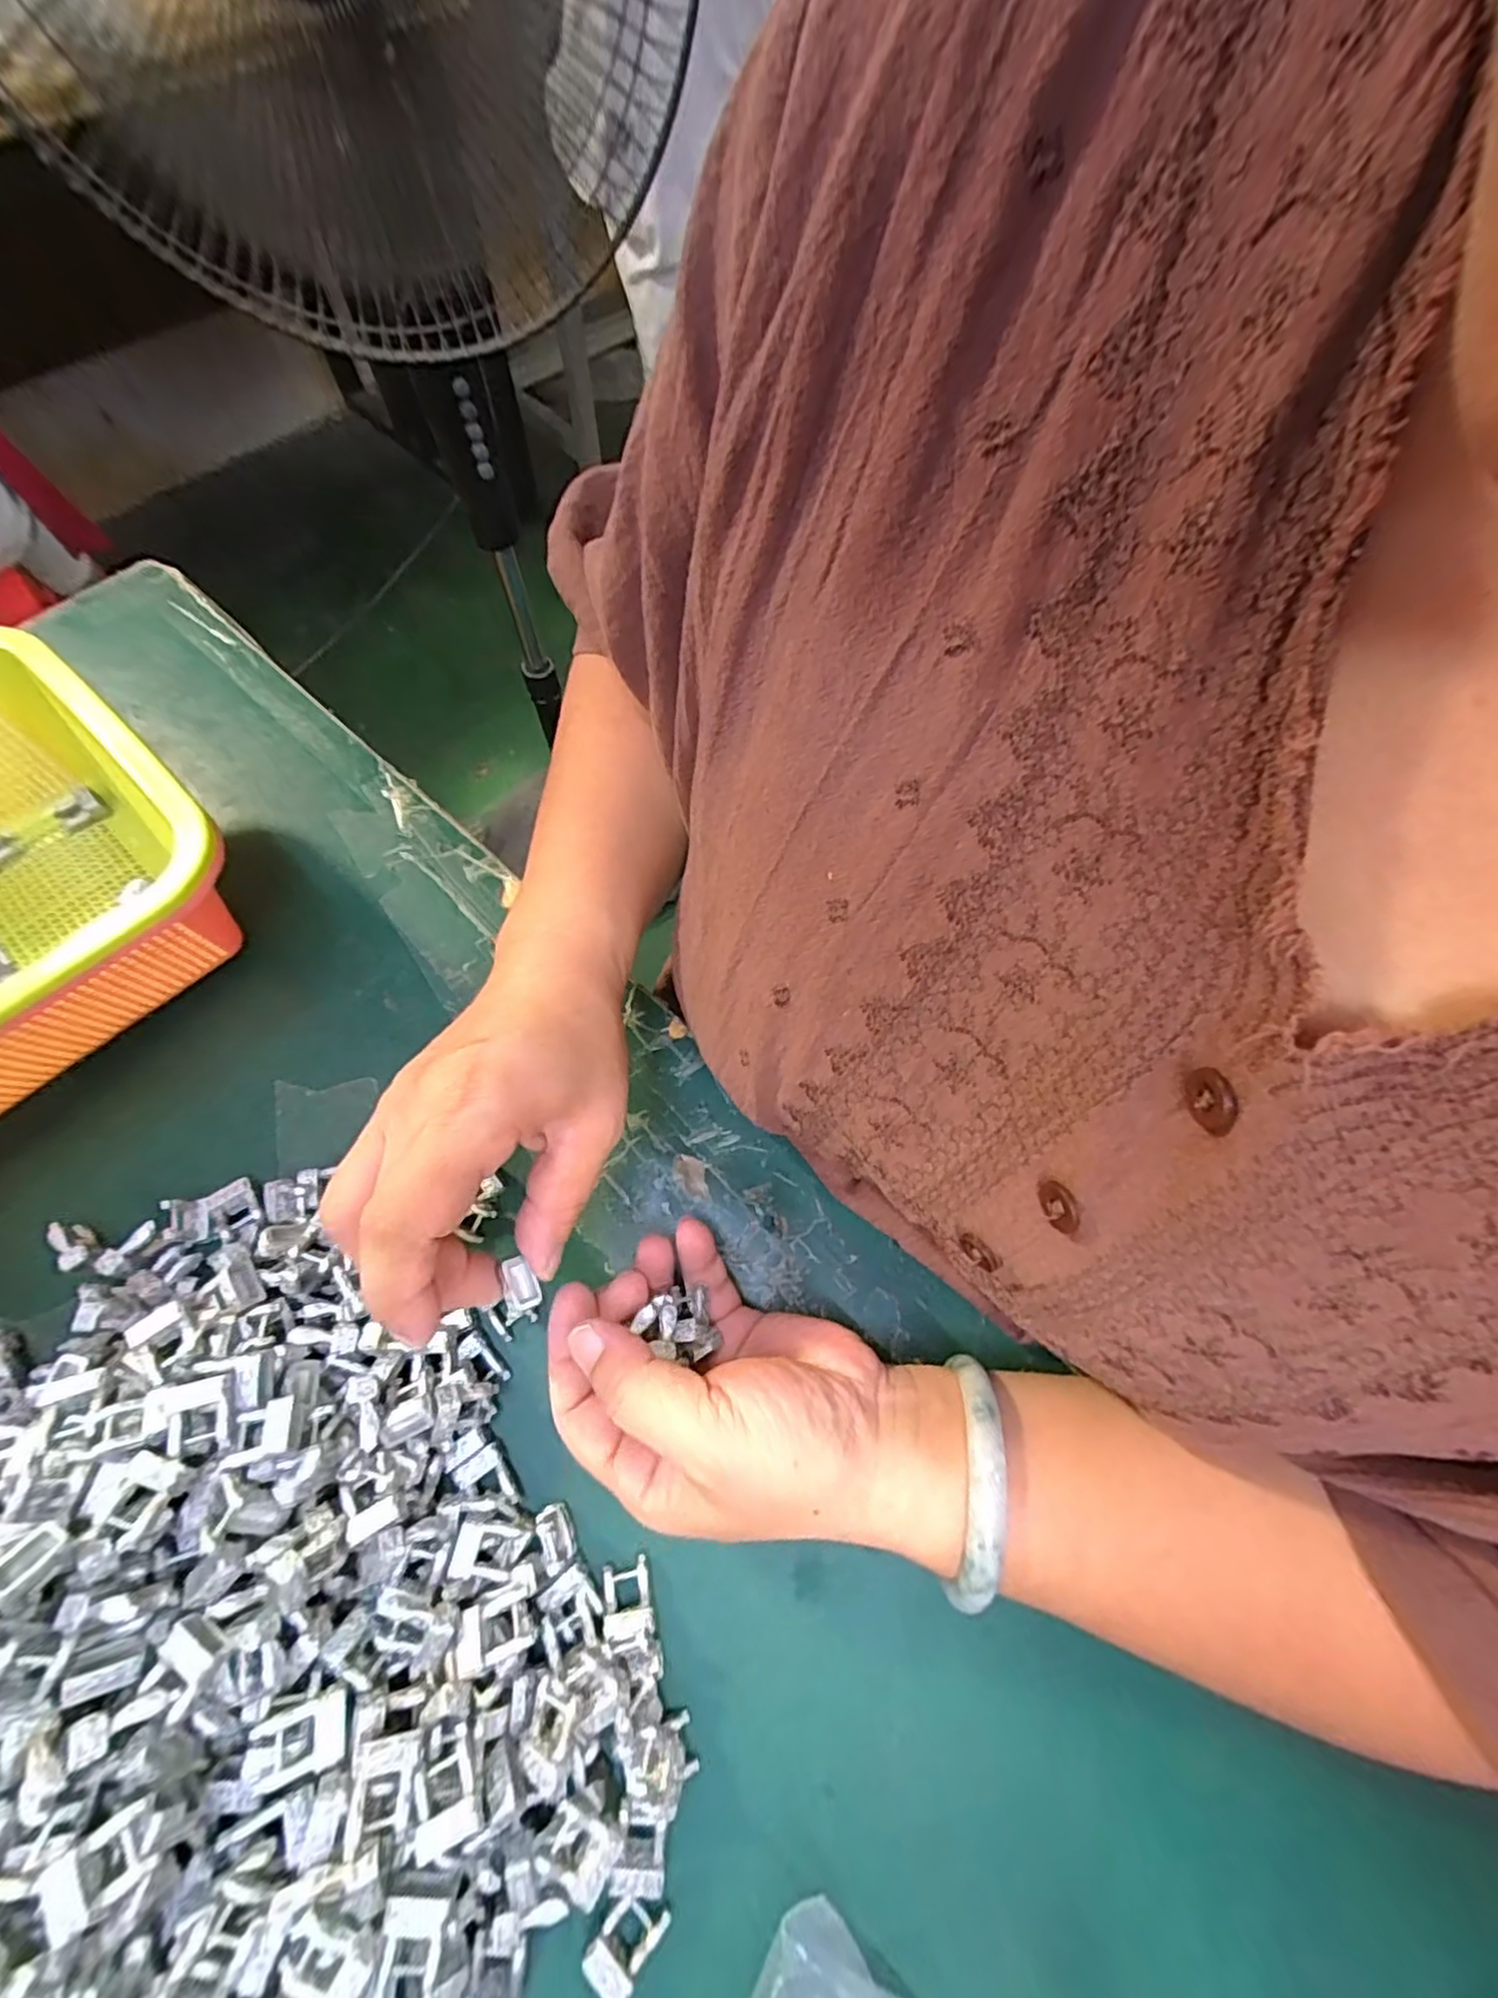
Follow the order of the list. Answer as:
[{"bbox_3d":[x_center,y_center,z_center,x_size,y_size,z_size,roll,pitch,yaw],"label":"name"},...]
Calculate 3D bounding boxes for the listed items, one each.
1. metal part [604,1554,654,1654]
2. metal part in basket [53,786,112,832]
[{"bbox_3d":[-0.042,0.209,0.233,0.016,0.011,0.020,-10,68,-7],"label":"metal part"},{"bbox_3d":[-0.337,-0.096,0.339,0.016,0.009,0.022,36,70,12],"label":"metal part in basket"}]

